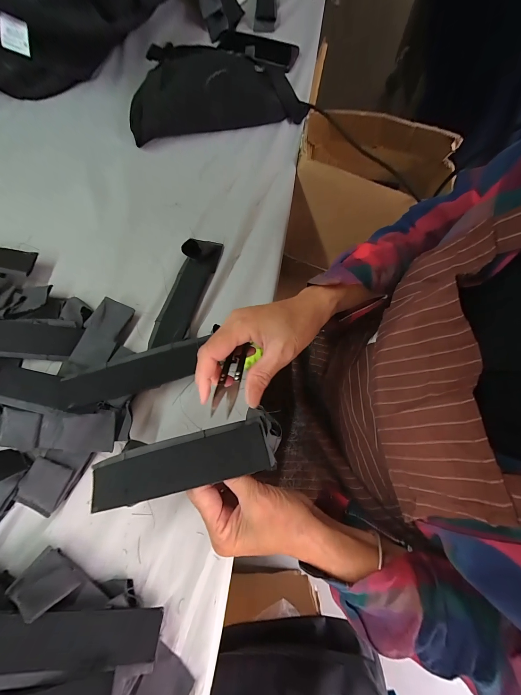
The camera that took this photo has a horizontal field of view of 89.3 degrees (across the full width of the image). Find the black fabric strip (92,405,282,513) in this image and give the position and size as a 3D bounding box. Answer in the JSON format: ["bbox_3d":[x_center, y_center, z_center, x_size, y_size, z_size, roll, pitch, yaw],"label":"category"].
[{"bbox_3d":[-0.074,0.102,0.238,0.188,0.019,0.049,-18,73,7],"label":"black fabric strip"}]

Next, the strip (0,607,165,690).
[{"bbox_3d":[-0.193,0.267,0.236,0.194,0.011,0.045,11,49,-12],"label":"strip"}]

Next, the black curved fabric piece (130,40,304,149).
[{"bbox_3d":[-0.083,-0.457,0.462,0.293,0.082,0.129,-11,73,-4],"label":"black curved fabric piece"}]

